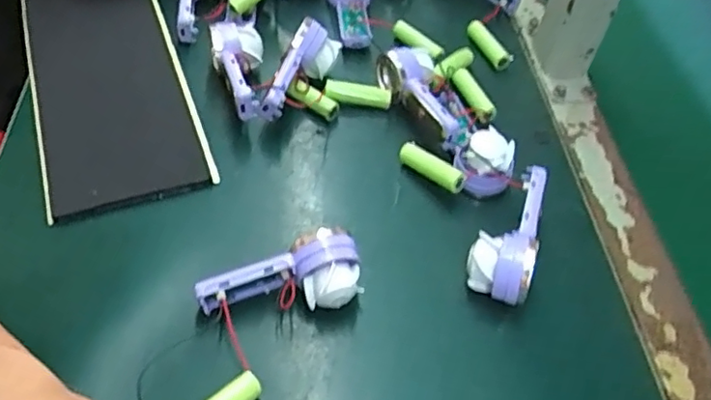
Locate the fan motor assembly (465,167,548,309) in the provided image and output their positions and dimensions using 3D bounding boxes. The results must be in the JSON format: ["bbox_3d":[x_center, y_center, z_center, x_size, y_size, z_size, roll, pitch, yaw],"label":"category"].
[{"bbox_3d":[0.093,0.020,0.380,0.036,0.037,0.087,16,51,7],"label":"fan motor assembly"}]

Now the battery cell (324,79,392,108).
[{"bbox_3d":[0.002,-0.080,0.463,0.050,0.013,0.011,8,51,0],"label":"battery cell"}]

